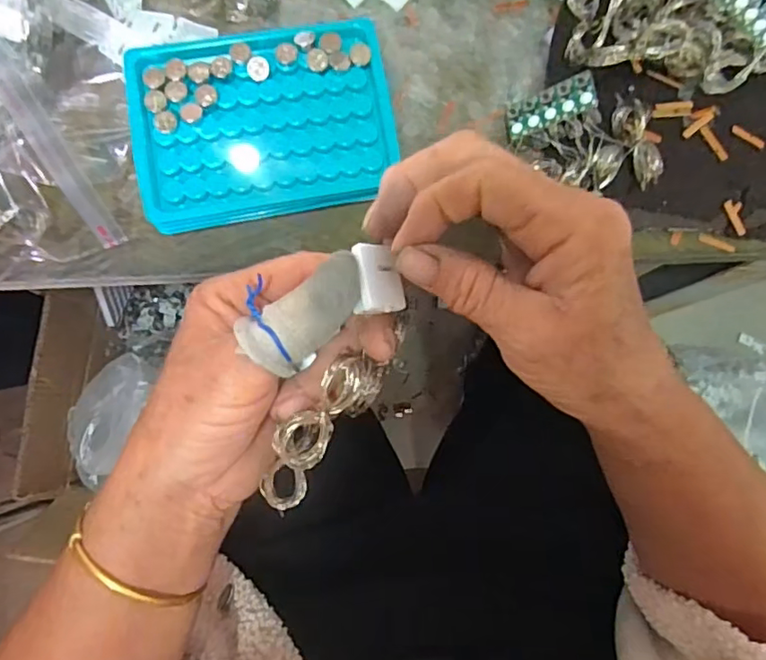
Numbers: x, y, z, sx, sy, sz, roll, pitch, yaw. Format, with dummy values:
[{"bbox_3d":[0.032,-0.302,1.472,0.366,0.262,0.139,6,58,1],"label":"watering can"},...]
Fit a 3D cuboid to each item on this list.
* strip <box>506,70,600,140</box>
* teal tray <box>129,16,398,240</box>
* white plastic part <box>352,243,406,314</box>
[{"bbox_3d":[0.091,-0.122,0.310,0.048,0.004,0.020,-16,82,30],"label":"strip"},{"bbox_3d":[-0.063,-0.109,0.307,0.131,0.026,0.098,-10,83,-5],"label":"teal tray"},{"bbox_3d":[-0.002,-0.020,0.226,0.019,0.009,0.026,-2,80,-33],"label":"white plastic part"}]

